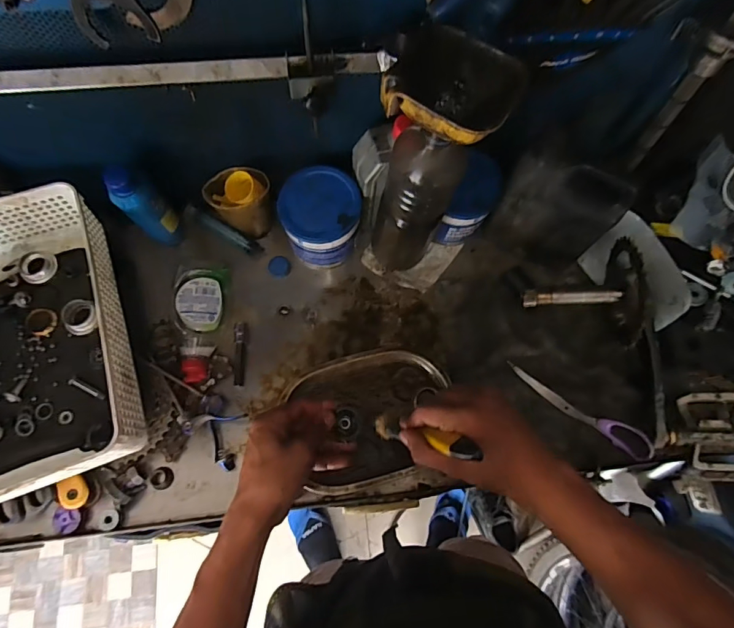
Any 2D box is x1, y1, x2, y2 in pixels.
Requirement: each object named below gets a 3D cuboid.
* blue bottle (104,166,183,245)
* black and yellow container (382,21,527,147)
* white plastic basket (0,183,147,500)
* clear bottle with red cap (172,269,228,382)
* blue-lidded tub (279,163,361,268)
[{"bbox_3d":[-0.279,-0.129,0.569,0.047,0.129,0.043,-1,72,-1],"label":"blue bottle"},{"bbox_3d":[0.068,-0.179,0.369,0.108,0.051,0.094,21,73,6],"label":"black and yellow container"},{"bbox_3d":[-0.411,0.038,0.510,0.247,0.078,0.331,-18,73,-7],"label":"white plastic basket"},{"bbox_3d":[-0.224,0.012,0.587,0.060,0.044,0.154,4,72,0],"label":"clear bottle with red cap"},{"bbox_3d":[-0.061,-0.124,0.603,0.099,0.107,0.096,0,72,-1],"label":"blue-lidded tub"}]

